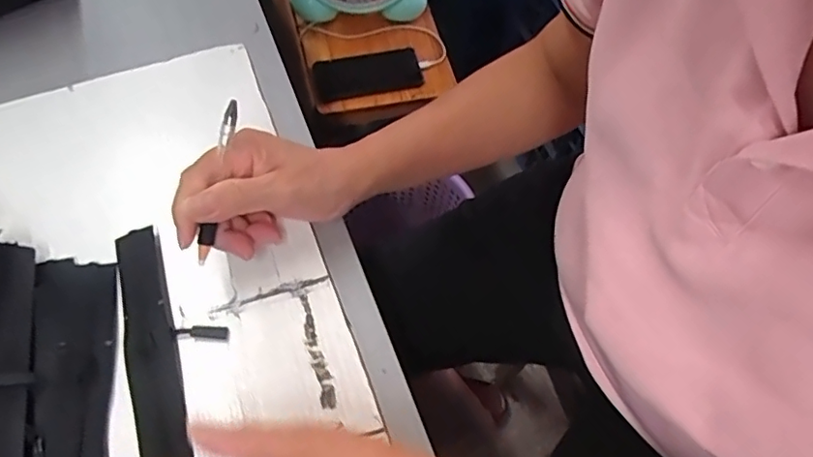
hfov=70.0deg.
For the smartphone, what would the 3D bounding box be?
[{"bbox_3d":[-0.064,-0.250,0.932,0.174,0.014,0.088,-14,69,-17],"label":"smartphone"}]

